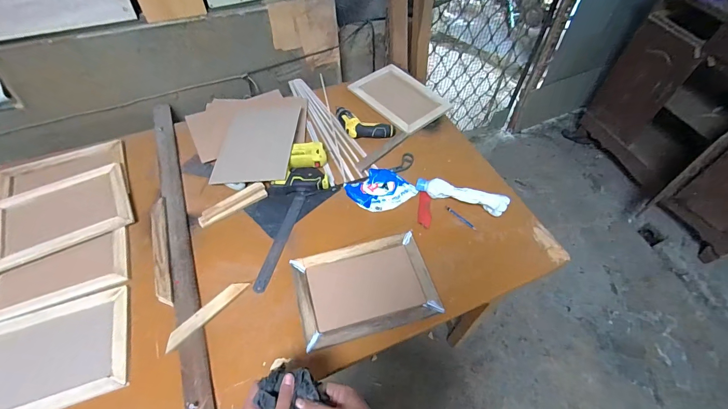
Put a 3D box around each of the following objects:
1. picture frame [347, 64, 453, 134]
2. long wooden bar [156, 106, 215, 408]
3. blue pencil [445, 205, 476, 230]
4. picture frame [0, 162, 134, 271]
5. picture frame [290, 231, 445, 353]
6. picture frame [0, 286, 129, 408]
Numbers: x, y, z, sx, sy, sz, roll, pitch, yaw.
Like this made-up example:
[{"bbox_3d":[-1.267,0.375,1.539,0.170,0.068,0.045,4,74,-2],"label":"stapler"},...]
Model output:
[{"bbox_3d":[0.114,-0.362,1.163,0.214,0.023,0.305,-36,62,-22],"label":"picture frame"},{"bbox_3d":[-0.450,0.070,0.836,0.053,0.020,0.953,-18,59,-13],"label":"long wooden bar"},{"bbox_3d":[0.246,0.034,0.892,0.010,0.004,0.093,-39,66,-24],"label":"blue pencil"},{"bbox_3d":[-0.745,0.022,0.858,0.291,0.019,0.214,-27,59,-17],"label":"picture frame"},{"bbox_3d":[0.004,0.179,0.784,0.296,0.015,0.196,-14,56,-9],"label":"picture frame"},{"bbox_3d":[-0.623,0.300,0.683,0.287,0.028,0.210,-17,57,-10],"label":"picture frame"}]

